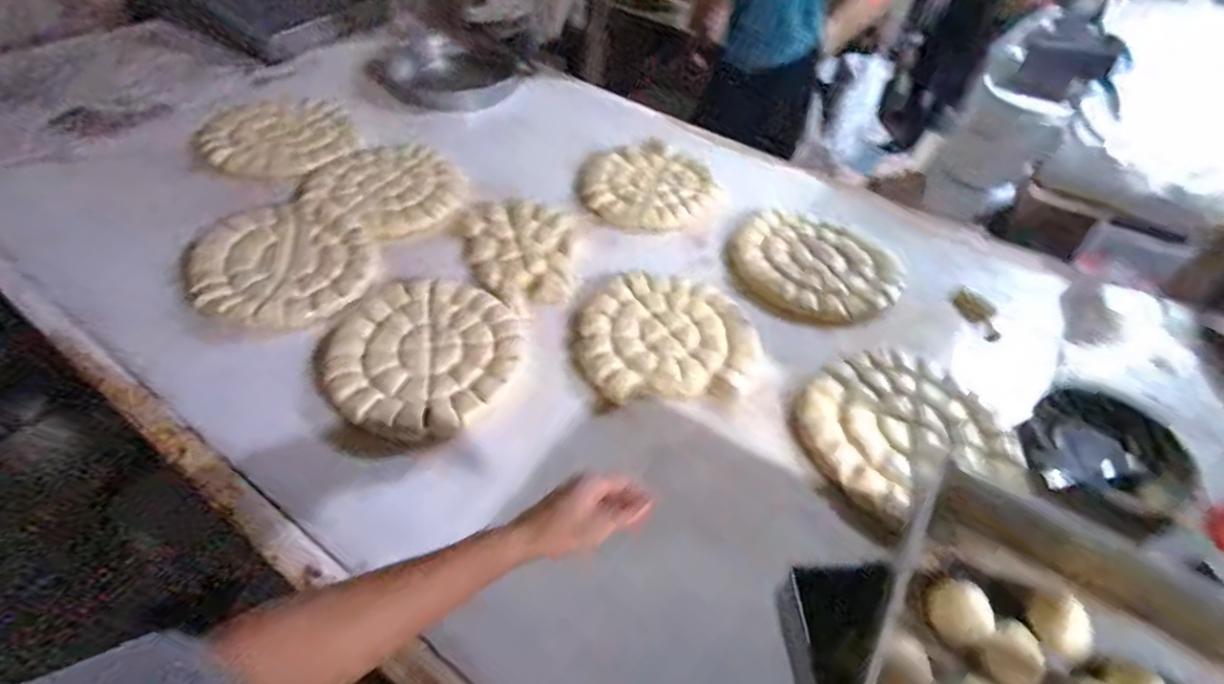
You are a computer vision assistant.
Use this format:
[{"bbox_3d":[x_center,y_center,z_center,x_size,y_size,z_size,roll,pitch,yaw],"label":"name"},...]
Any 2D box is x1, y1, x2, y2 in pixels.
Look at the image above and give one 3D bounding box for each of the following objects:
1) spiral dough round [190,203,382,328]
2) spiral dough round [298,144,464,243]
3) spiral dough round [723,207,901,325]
[{"bbox_3d":[-0.521,-0.129,0.925,0.266,0.022,0.289,3,48,-3],"label":"spiral dough round"},{"bbox_3d":[-0.426,-0.298,1.097,0.289,0.025,0.241,28,52,18],"label":"spiral dough round"},{"bbox_3d":[0.366,-0.139,1.052,0.306,0.036,0.278,6,48,-1],"label":"spiral dough round"}]

